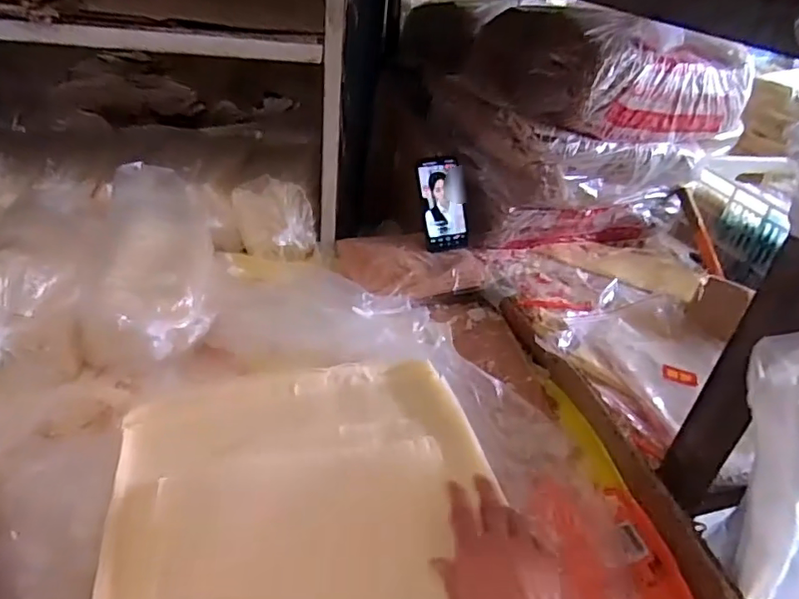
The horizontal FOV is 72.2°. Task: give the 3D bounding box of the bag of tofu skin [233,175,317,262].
[{"bbox_3d":[-0.203,-0.131,0.899,0.125,0.116,0.054,14,36,10],"label":"bag of tofu skin"}]

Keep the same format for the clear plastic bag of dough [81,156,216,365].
[{"bbox_3d":[-0.338,-0.048,0.748,0.150,0.096,0.328,-5,50,-15],"label":"clear plastic bag of dough"}]

